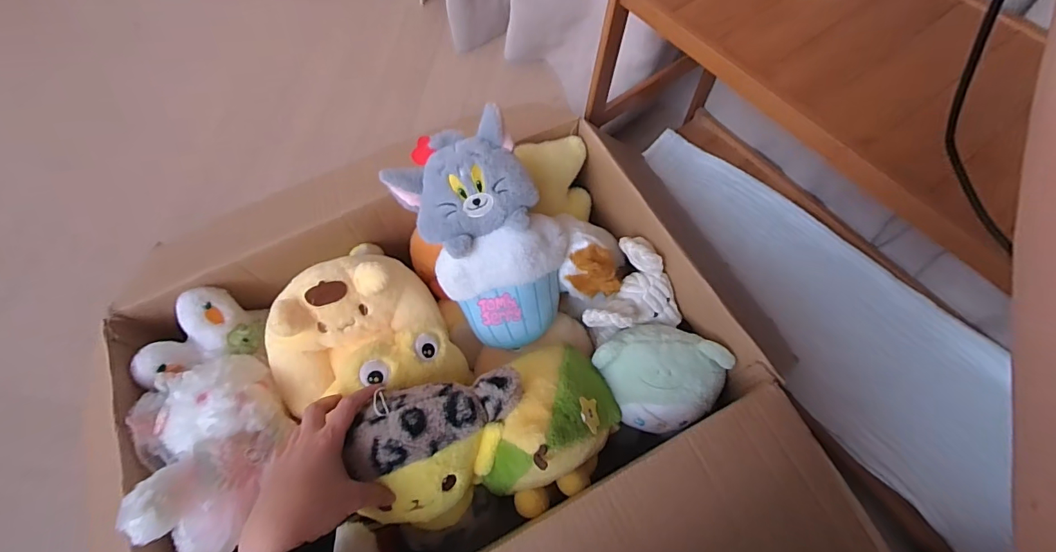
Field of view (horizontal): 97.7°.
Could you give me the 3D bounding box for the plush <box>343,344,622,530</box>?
[{"bbox_3d":[-0.033,0.166,0.480,0.263,0.143,0.137,-20,66,-8],"label":"plush"}]

